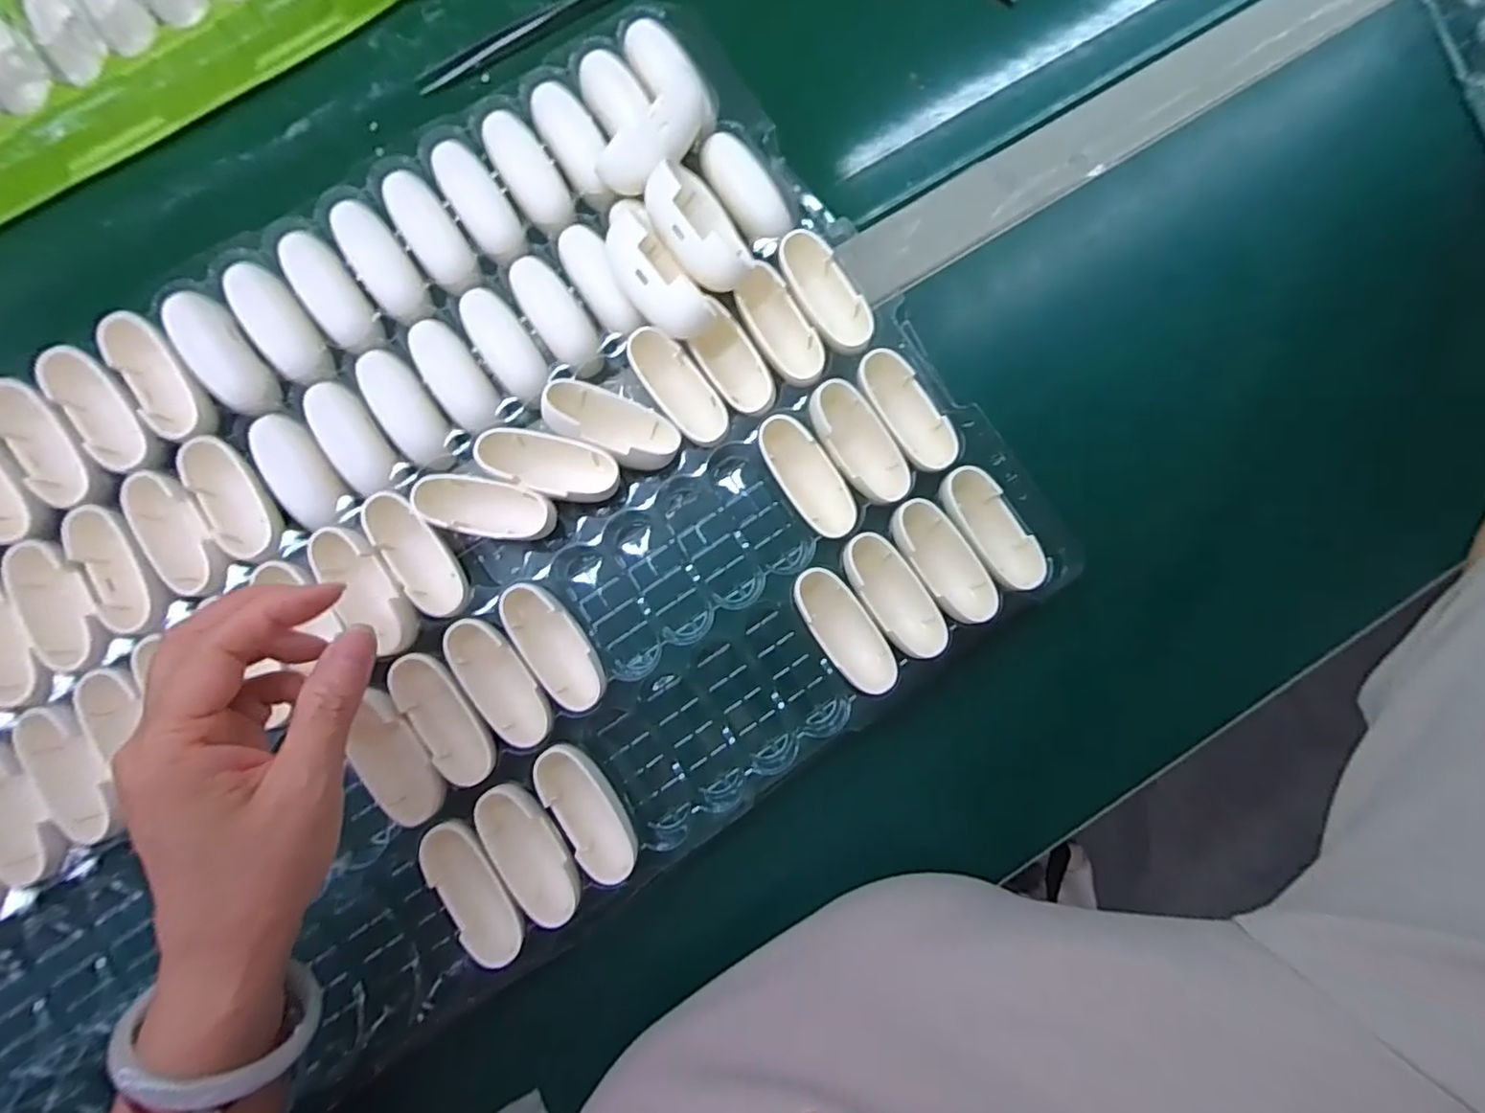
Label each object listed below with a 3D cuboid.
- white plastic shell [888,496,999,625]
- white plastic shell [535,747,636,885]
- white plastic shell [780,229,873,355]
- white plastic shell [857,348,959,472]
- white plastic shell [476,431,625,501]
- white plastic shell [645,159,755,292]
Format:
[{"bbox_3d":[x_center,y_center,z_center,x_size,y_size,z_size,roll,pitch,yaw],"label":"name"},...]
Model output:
[{"bbox_3d":[0.103,0.002,0.336,0.030,0.024,0.069,-32,88,-2],"label":"white plastic shell"},{"bbox_3d":[-0.076,0.125,0.318,0.027,0.019,0.070,-29,88,-2],"label":"white plastic shell"},{"bbox_3d":[0.044,-0.138,0.343,0.029,0.019,0.069,-29,88,-2],"label":"white plastic shell"},{"bbox_3d":[0.086,-0.075,0.340,0.028,0.024,0.068,-35,88,-2],"label":"white plastic shell"},{"bbox_3d":[-0.096,-0.045,0.323,0.068,0.016,0.029,14,85,-13],"label":"white plastic shell"},{"bbox_3d":[-0.022,-0.165,0.327,0.036,0.029,0.067,-27,88,-2],"label":"white plastic shell"}]

